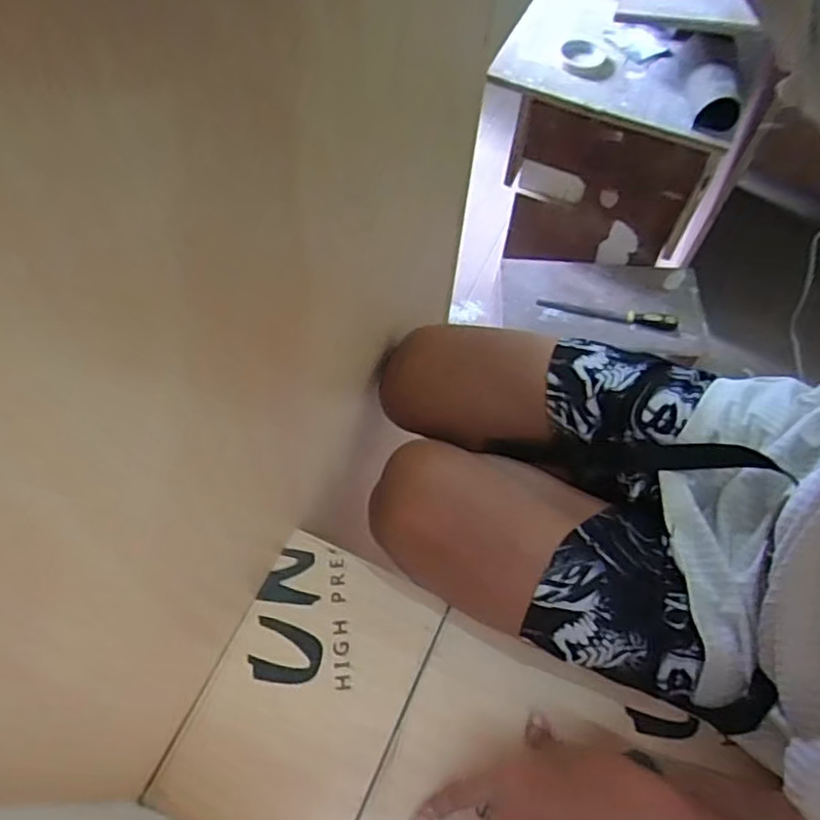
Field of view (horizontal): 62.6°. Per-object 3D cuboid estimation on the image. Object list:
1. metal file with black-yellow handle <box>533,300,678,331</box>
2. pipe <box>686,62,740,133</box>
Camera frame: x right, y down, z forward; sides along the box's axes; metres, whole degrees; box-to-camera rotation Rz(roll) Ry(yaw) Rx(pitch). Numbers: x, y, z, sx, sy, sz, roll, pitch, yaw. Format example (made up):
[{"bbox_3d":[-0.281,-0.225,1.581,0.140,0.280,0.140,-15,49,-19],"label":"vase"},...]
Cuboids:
[{"bbox_3d":[0.410,-0.200,1.397,0.283,0.025,0.038,10,61,2],"label":"metal file with black-yellow handle"},{"bbox_3d":[0.504,-0.520,1.116,0.079,0.068,0.103,2,60,-2],"label":"pipe"}]

